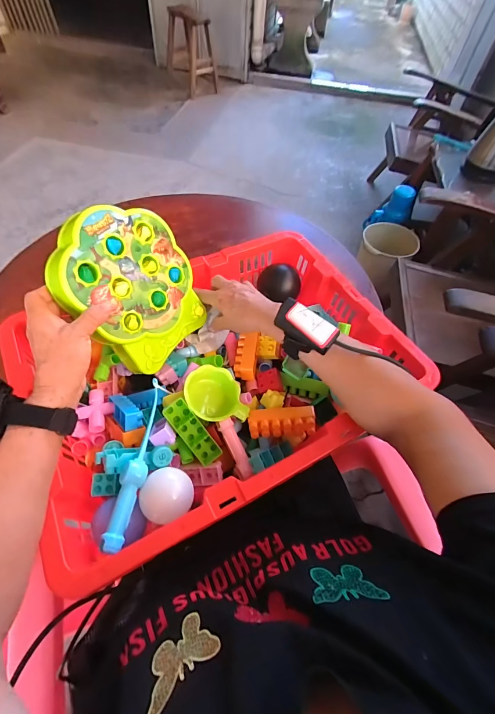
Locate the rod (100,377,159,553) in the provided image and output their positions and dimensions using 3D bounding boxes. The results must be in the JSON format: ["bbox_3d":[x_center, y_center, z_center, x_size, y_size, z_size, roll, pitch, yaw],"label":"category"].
[{"bbox_3d":[-0.126,0.112,0.368,0.030,0.021,0.186,1,56,-4],"label":"rod"}]

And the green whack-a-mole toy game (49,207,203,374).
[{"bbox_3d":[-0.142,-0.087,0.416,0.031,0.192,0.155,8,45,44],"label":"green whack-a-mole toy game"}]

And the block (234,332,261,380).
[{"bbox_3d":[-0.001,0.000,0.483,0.031,0.030,0.066,8,56,1],"label":"block"}]

